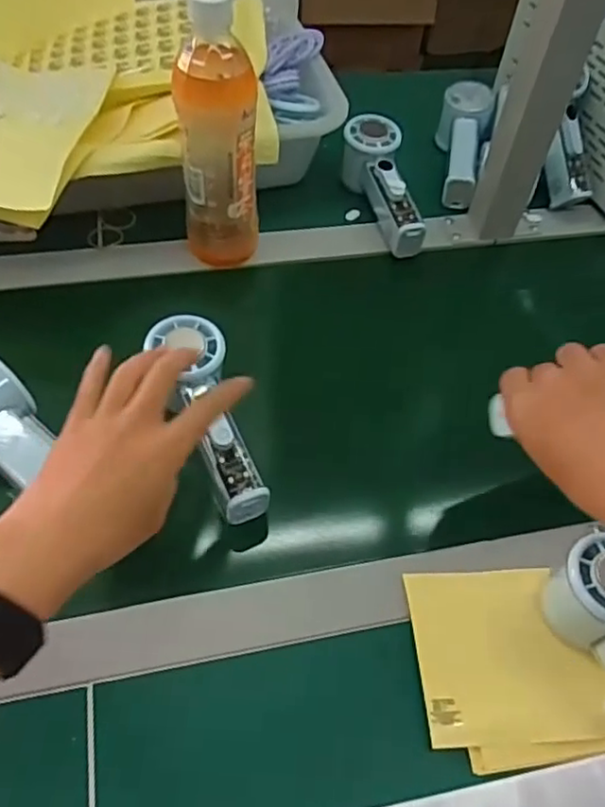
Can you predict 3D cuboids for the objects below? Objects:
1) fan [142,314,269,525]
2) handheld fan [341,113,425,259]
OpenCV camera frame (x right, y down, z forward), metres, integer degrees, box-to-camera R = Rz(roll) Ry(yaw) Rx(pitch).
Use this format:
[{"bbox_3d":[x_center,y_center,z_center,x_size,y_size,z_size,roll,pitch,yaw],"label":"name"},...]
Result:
[{"bbox_3d":[-0.067,0.007,0.453,0.049,0.027,0.157,-16,70,-16],"label":"fan"},{"bbox_3d":[0.082,-0.214,0.635,0.050,0.053,0.157,-12,71,-13],"label":"handheld fan"}]

